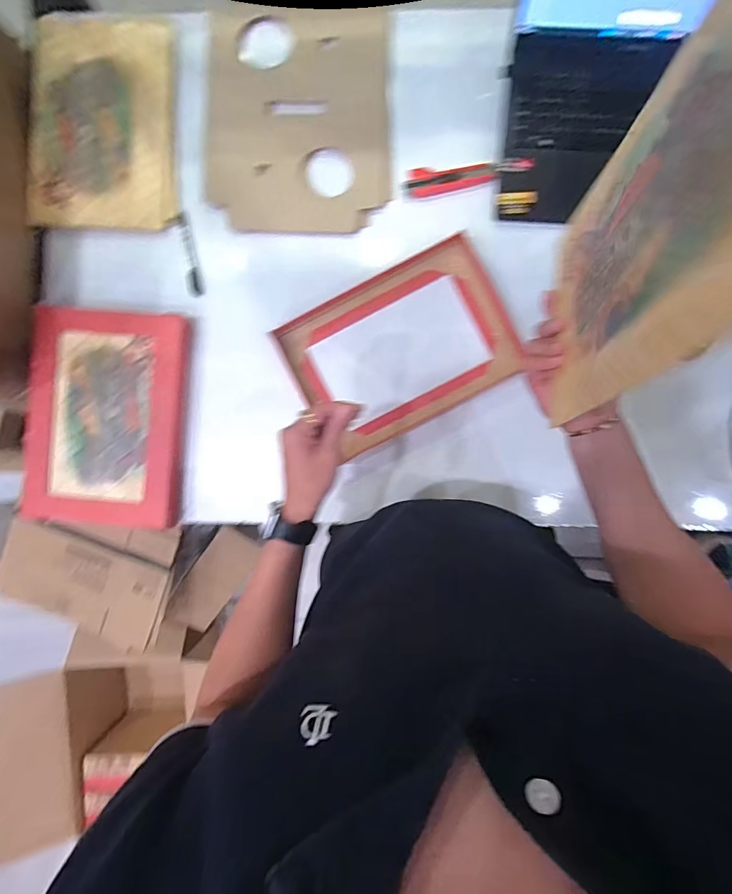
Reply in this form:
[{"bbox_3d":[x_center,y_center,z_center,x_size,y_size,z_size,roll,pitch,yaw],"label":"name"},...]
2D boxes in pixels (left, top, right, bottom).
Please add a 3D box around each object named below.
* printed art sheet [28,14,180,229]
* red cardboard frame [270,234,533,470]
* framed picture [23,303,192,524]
[{"bbox_3d":[-0.405,-0.506,0.655,0.215,0.010,0.338,-1,88,-2],"label":"printed art sheet"},{"bbox_3d":[0.053,-0.149,0.640,0.326,0.026,0.230,-28,89,2],"label":"red cardboard frame"},{"bbox_3d":[-0.405,-0.043,0.647,0.232,0.023,0.329,6,90,2],"label":"framed picture"}]

